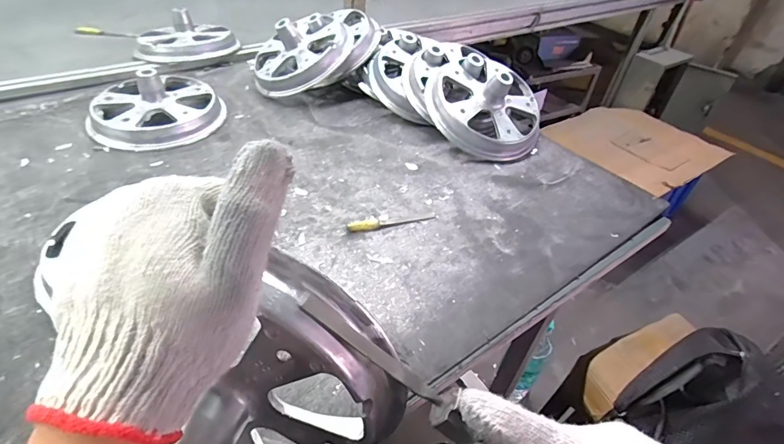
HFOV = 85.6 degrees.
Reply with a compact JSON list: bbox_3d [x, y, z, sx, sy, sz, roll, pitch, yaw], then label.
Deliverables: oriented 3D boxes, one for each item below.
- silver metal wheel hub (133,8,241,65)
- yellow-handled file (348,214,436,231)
[{"bbox_3d":[-0.439,-0.386,0.886,0.161,0.075,0.184,32,48,24],"label":"silver metal wheel hub"},{"bbox_3d":[0.002,-0.003,0.569,0.122,0.010,0.014,-9,45,-17],"label":"yellow-handled file"}]

